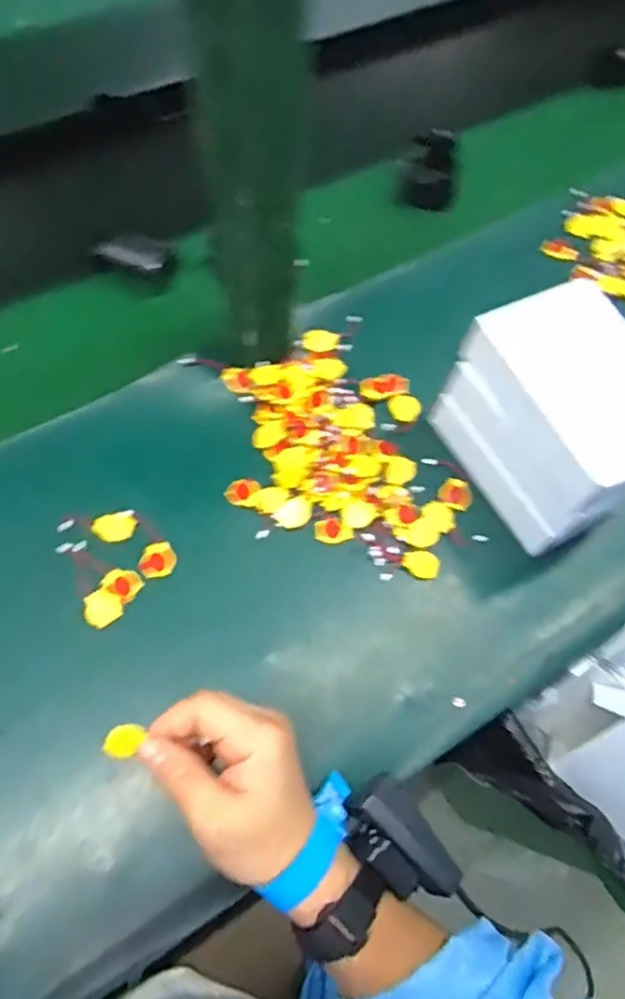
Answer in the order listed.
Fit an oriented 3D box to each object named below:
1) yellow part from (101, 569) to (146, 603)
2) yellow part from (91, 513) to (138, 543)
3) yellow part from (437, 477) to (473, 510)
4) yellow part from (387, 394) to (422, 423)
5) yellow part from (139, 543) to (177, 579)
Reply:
[{"bbox_3d":[-0.132,0.059,0.440,0.024,0.004,0.021,38,68,12],"label":"yellow part"},{"bbox_3d":[-0.142,0.020,0.453,0.030,0.004,0.020,-12,77,-17],"label":"yellow part"},{"bbox_3d":[0.112,-0.005,0.490,0.026,0.004,0.025,2,66,-4],"label":"yellow part"},{"bbox_3d":[0.076,-0.075,0.518,0.028,0.005,0.024,-22,81,-20],"label":"yellow part"},{"bbox_3d":[-0.110,0.043,0.448,0.026,0.004,0.025,2,66,-4],"label":"yellow part"}]

